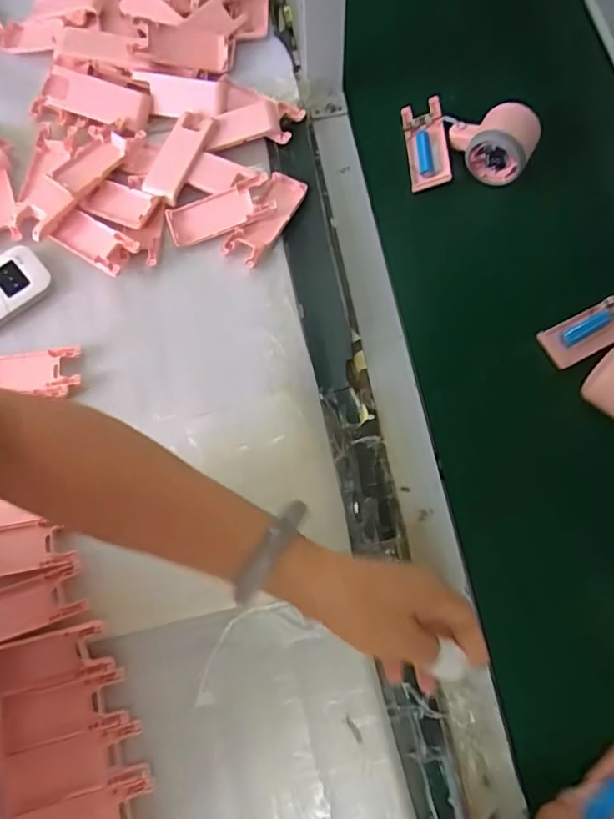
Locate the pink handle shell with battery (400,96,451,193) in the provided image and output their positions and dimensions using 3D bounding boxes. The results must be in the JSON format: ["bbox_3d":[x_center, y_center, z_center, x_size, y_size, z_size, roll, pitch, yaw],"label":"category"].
[{"bbox_3d":[0.123,-0.272,0.580,0.041,0.018,0.096,-11,74,15],"label":"pink handle shell with battery"}]

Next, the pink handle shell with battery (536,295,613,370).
[{"bbox_3d":[0.267,-0.074,0.520,0.101,0.015,0.040,-24,74,-7],"label":"pink handle shell with battery"}]

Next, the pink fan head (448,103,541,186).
[{"bbox_3d":[0.184,-0.267,0.563,0.080,0.063,0.044,26,74,8],"label":"pink fan head"}]

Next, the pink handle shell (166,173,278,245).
[{"bbox_3d":[-0.085,-0.195,0.551,0.102,0.021,0.043,-19,73,-6],"label":"pink handle shell"}]

